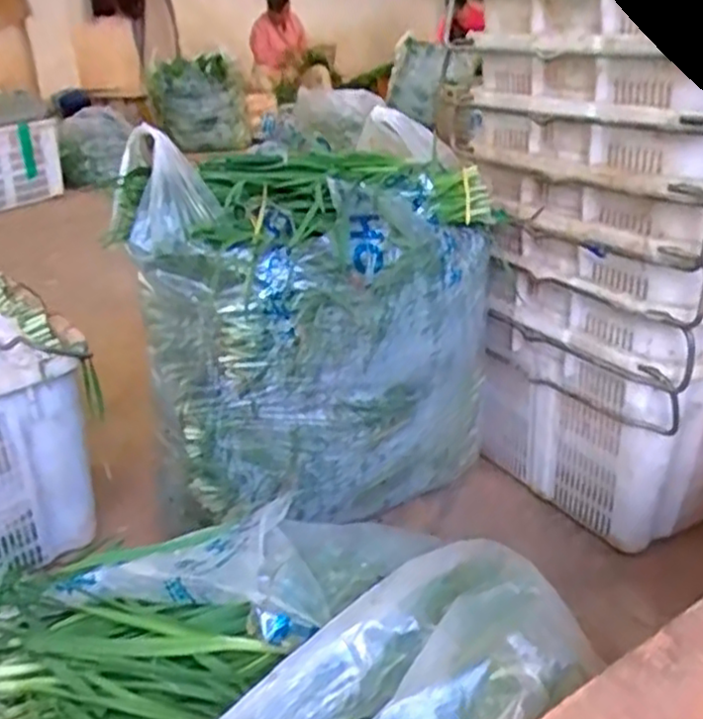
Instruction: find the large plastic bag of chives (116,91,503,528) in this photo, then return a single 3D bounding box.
[{"bbox_3d":[-0.049,-0.036,1.086,0.496,0.515,0.280,-18,31,-30],"label":"large plastic bag of chives"}]

